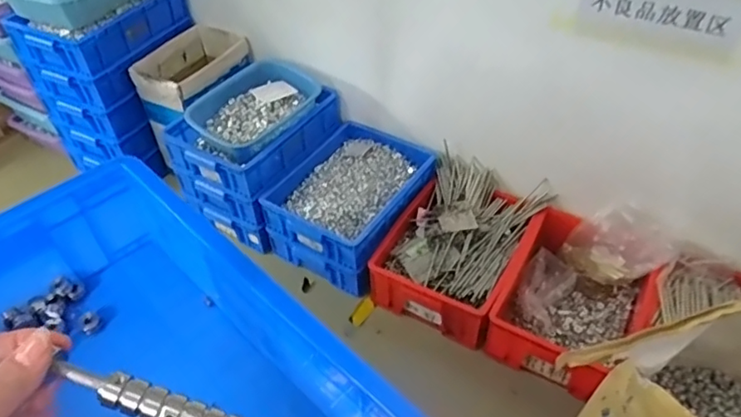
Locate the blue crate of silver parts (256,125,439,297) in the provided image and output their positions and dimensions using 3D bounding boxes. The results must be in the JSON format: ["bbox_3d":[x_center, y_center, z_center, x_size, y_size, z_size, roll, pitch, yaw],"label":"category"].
[{"bbox_3d":[-0.049,-0.027,1.605,0.340,0.173,0.452,20,48,21],"label":"blue crate of silver parts"}]

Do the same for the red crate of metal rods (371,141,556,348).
[{"bbox_3d":[0.236,0.079,1.484,0.324,0.174,0.474,19,47,20],"label":"red crate of metal rods"}]

